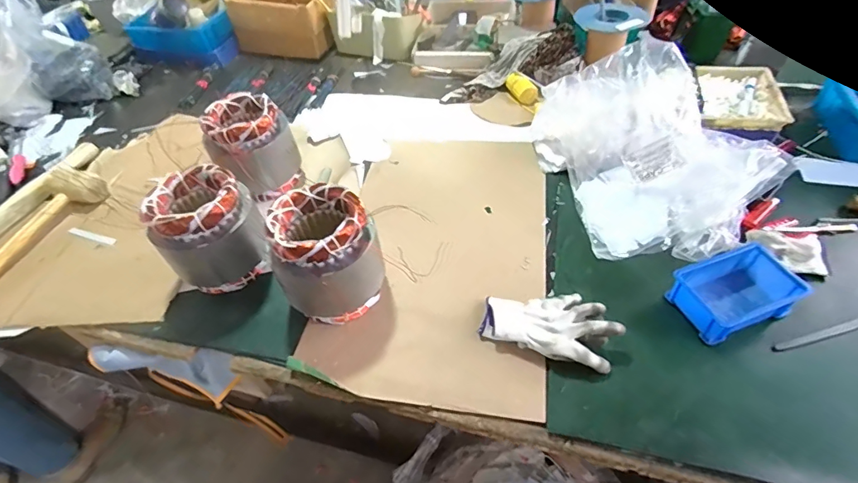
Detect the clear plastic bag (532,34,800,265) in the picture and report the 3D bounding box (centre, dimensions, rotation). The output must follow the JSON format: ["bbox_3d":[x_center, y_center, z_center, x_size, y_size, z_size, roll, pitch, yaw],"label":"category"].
[{"bbox_3d":[0.369,-0.165,0.734,0.271,0.177,0.357,-12,50,-4],"label":"clear plastic bag"}]

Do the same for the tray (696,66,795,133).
[{"bbox_3d":[0.583,-0.272,0.839,0.142,0.027,0.179,7,52,12],"label":"tray"}]

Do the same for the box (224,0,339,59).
[{"bbox_3d":[-0.389,-0.600,1.199,0.268,0.151,0.128,6,51,11],"label":"box"}]

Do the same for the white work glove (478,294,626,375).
[{"bbox_3d":[0.163,0.110,0.607,0.172,0.050,0.089,14,53,17],"label":"white work glove"}]

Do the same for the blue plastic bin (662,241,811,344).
[{"bbox_3d":[0.415,0.067,0.606,0.141,0.049,0.096,-19,51,-9],"label":"blue plastic bin"}]

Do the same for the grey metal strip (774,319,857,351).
[{"bbox_3d":[0.514,0.121,0.580,0.128,0.004,0.012,-14,50,-5],"label":"grey metal strip"}]

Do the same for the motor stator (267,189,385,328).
[{"bbox_3d":[-0.137,0.023,0.637,0.126,0.168,0.132,-13,50,-5],"label":"motor stator"}]

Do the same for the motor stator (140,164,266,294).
[{"bbox_3d":[-0.332,-0.013,0.692,0.133,0.162,0.133,-31,54,-19],"label":"motor stator"}]

